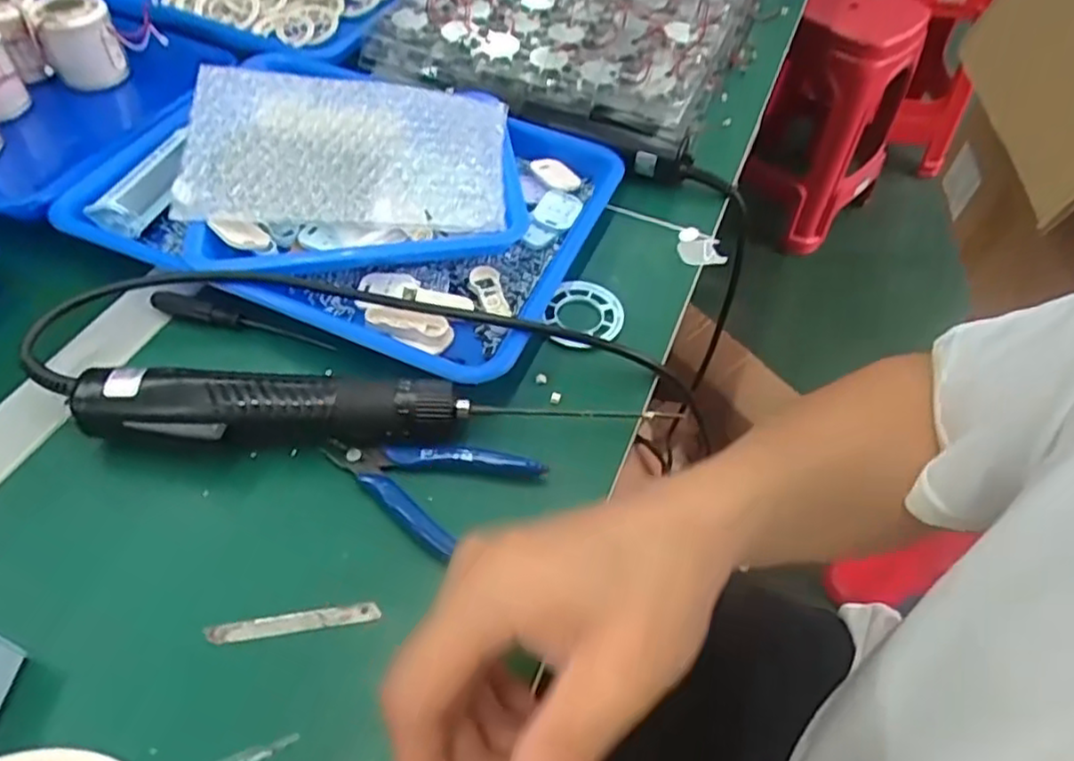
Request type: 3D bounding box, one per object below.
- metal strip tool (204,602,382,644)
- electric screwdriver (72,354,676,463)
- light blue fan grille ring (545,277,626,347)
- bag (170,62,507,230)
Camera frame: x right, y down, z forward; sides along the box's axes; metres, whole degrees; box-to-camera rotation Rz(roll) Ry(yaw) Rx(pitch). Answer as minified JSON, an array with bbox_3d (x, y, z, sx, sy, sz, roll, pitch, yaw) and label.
[{"bbox_3d":[-0.116,0.116,0.336,0.079,0.004,0.009,-6,53,-8],"label":"metal strip tool"},{"bbox_3d":[-0.143,0.015,0.381,0.199,0.033,0.035,0,52,-4],"label":"electric screwdriver"},{"bbox_3d":[0.031,-0.046,0.471,0.052,0.006,0.055,-2,53,2],"label":"light blue fan grille ring"},{"bbox_3d":[-0.132,-0.162,0.488,0.217,0.014,0.125,2,66,-6],"label":"bag"}]

